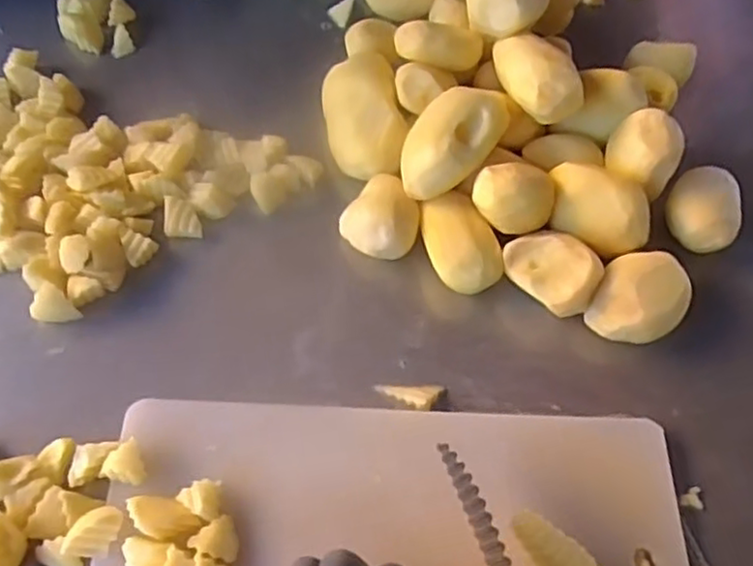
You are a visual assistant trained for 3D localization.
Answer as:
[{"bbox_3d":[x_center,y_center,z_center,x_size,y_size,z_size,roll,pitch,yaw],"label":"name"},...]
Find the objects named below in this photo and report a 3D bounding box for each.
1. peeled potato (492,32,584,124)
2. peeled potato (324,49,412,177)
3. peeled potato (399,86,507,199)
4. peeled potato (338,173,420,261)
[{"bbox_3d":[0.136,-0.177,0.571,0.050,0.039,0.102,-8,60,-8],"label":"peeled potato"},{"bbox_3d":[-0.012,-0.147,0.614,0.066,0.060,0.131,-7,60,-8],"label":"peeled potato"},{"bbox_3d":[0.061,-0.121,0.558,0.065,0.045,0.108,32,62,15],"label":"peeled potato"},{"bbox_3d":[0.006,-0.047,0.565,0.062,0.046,0.063,2,59,-3],"label":"peeled potato"}]

